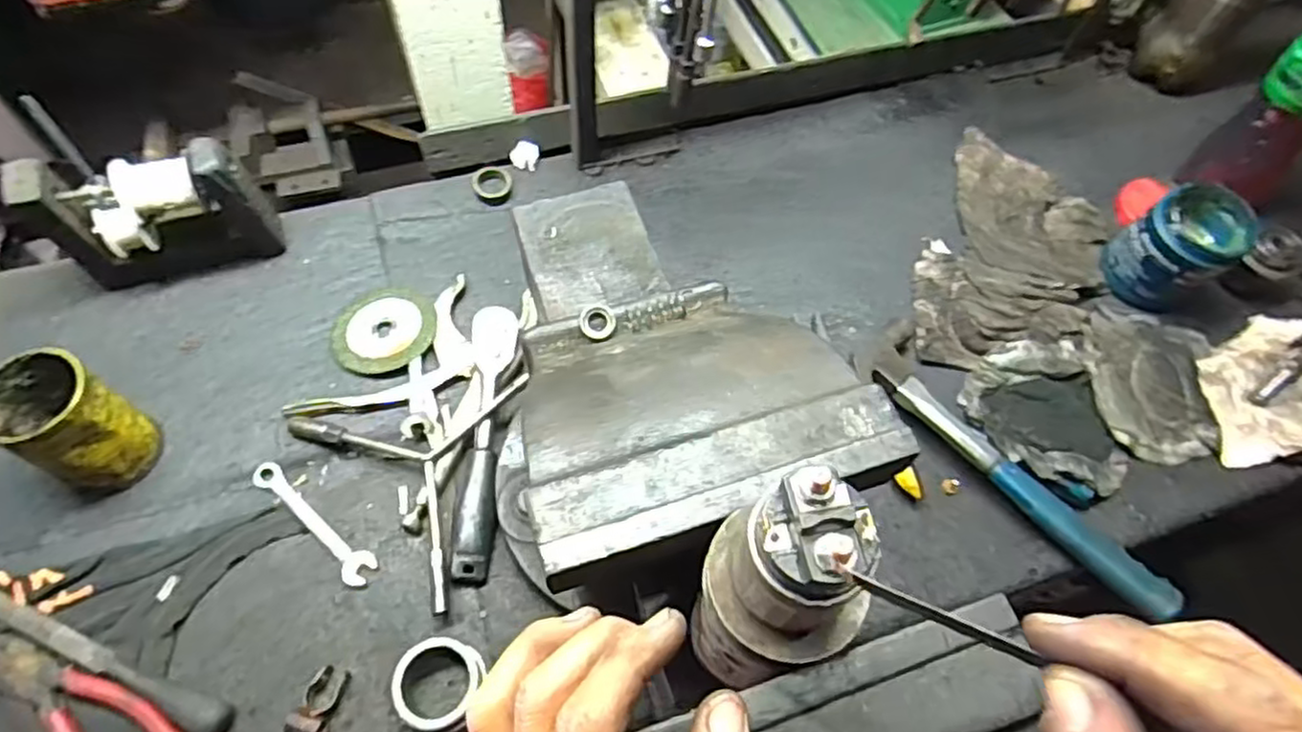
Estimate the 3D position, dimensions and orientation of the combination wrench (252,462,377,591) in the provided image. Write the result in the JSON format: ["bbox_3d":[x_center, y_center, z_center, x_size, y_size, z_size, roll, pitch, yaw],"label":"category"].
[{"bbox_3d":[-0.282,0.128,0.601,0.144,0.007,0.026,39,65,17],"label":"combination wrench"}]

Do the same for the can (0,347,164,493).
[{"bbox_3d":[-0.456,0.048,0.572,0.079,0.115,0.072,2,61,-3],"label":"can"}]

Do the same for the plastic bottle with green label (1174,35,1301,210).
[{"bbox_3d":[0.643,-0.263,0.704,0.064,0.236,0.082,-33,68,-20],"label":"plastic bottle with green label"}]

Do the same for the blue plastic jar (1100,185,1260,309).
[{"bbox_3d":[0.530,-0.117,0.727,0.100,0.089,0.086,-23,65,-16],"label":"blue plastic jar"}]

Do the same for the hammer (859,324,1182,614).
[{"bbox_3d":[0.330,0.078,0.646,0.320,0.048,0.094,40,66,17],"label":"hammer"}]

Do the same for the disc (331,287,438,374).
[{"bbox_3d":[-0.256,-0.036,0.691,0.095,0.009,0.095,2,61,-3],"label":"disc"}]

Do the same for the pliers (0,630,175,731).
[{"bbox_3d":[-0.408,0.250,0.519,0.194,0.012,0.053,29,63,12],"label":"pliers"}]

